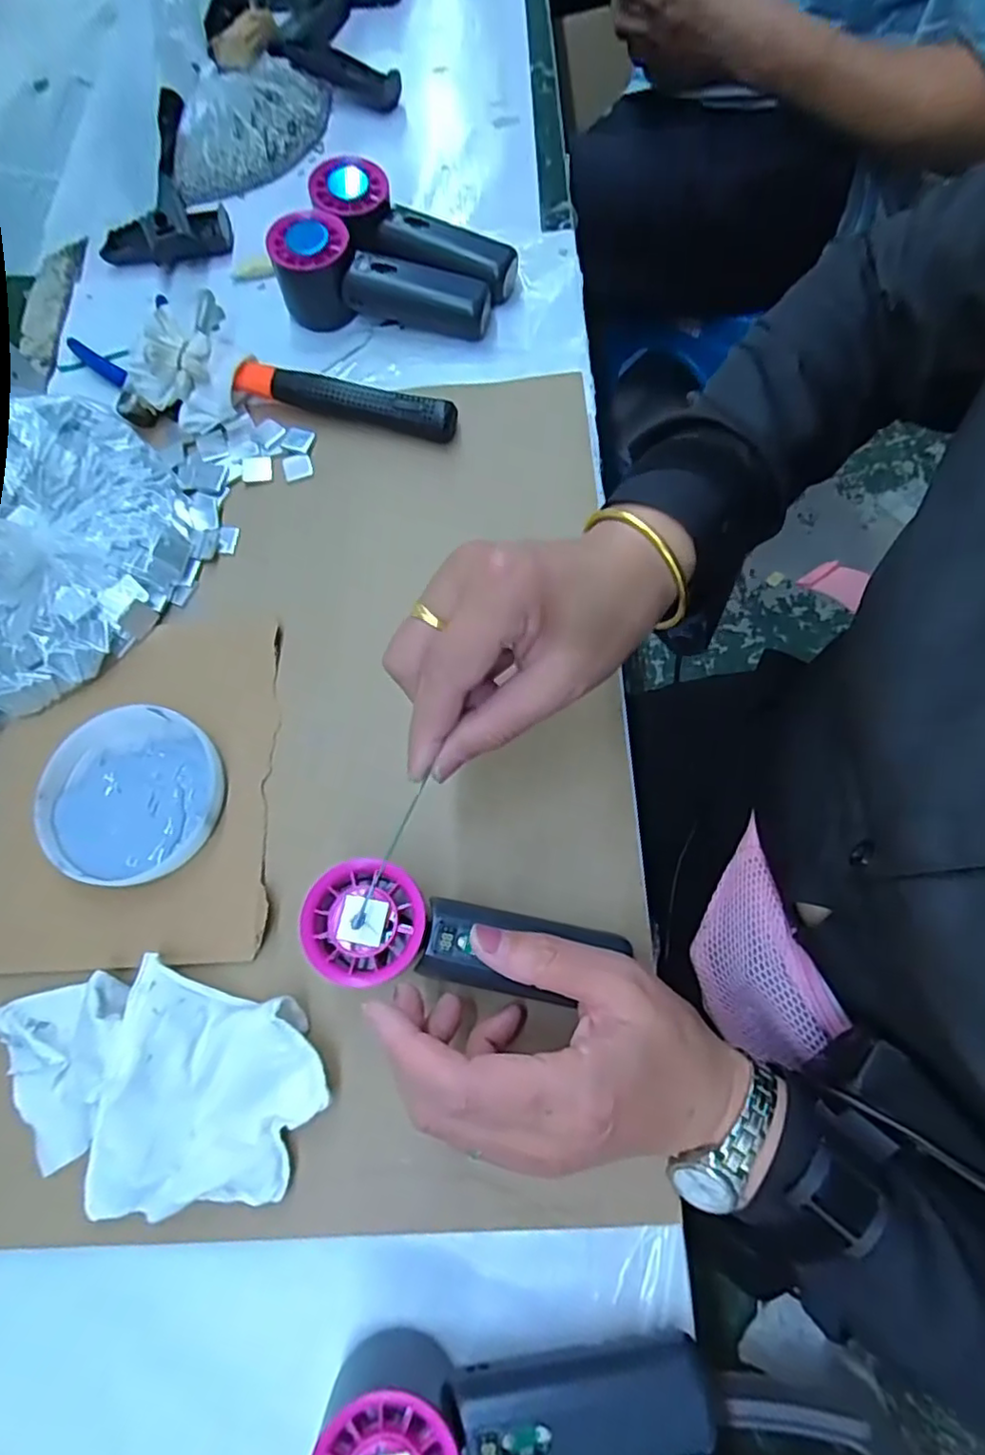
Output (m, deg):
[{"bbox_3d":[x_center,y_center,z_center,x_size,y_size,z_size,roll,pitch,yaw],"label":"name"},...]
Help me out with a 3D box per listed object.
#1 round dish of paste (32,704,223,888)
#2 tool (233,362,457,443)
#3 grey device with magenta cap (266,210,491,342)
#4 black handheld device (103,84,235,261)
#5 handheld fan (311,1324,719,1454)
[{"bbox_3d":[-0.204,0.038,0.366,0.100,0.015,0.097,-1,71,2],"label":"round dish of paste"},{"bbox_3d":[-0.103,-0.227,0.447,0.158,0.023,0.018,13,73,10],"label":"tool"},{"bbox_3d":[-0.078,-0.324,0.462,0.152,0.050,0.051,11,74,8],"label":"grey device with magenta cap"},{"bbox_3d":[-0.287,-0.456,0.533,0.101,0.025,0.199,-19,72,-5],"label":"black handheld device"},{"bbox_3d":[0.010,0.283,0.254,0.154,0.052,0.057,-1,72,2],"label":"handheld fan"}]

